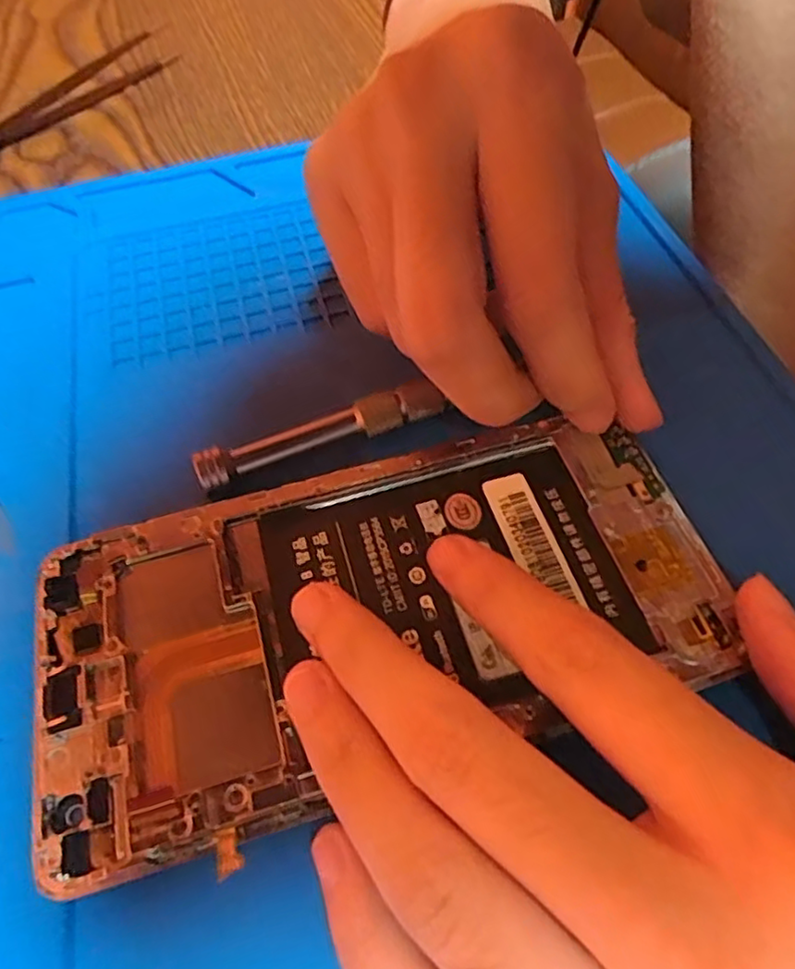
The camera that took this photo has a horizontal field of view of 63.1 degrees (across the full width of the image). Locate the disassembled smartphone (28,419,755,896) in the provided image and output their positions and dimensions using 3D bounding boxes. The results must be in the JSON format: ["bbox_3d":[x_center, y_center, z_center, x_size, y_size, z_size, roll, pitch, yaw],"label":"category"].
[{"bbox_3d":[-0.004,0.024,0.137,0.140,0.004,0.072,-18,58,-9],"label":"disassembled smartphone"}]

